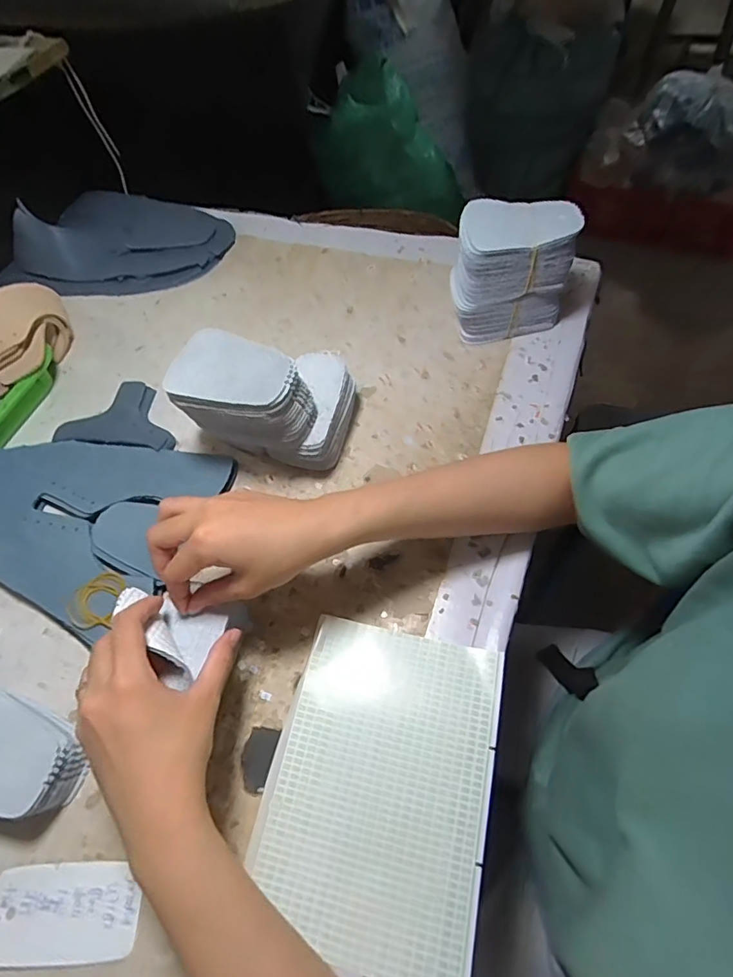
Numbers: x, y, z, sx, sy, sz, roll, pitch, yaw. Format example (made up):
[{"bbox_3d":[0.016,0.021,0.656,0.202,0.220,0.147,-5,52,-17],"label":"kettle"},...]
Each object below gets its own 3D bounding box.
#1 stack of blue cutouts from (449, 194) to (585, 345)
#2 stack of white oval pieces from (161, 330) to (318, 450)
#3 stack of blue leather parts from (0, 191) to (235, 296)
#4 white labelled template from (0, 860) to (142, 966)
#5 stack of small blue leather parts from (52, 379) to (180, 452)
[{"bbox_3d":[0.141,-0.209,0.513,0.111,0.128,0.069,-6,60,3],"label":"stack of blue cutouts"},{"bbox_3d":[-0.102,-0.077,0.434,0.106,0.064,0.072,18,64,16],"label":"stack of white oval pieces"},{"bbox_3d":[-0.327,-0.331,0.686,0.295,0.056,0.205,15,64,15],"label":"stack of blue leather parts"},{"bbox_3d":[-0.200,0.279,0.341,0.102,0.004,0.052,-5,57,4],"label":"white labelled template"},{"bbox_3d":[-0.250,-0.078,0.535,0.122,0.012,0.079,6,62,10],"label":"stack of small blue leather parts"}]

